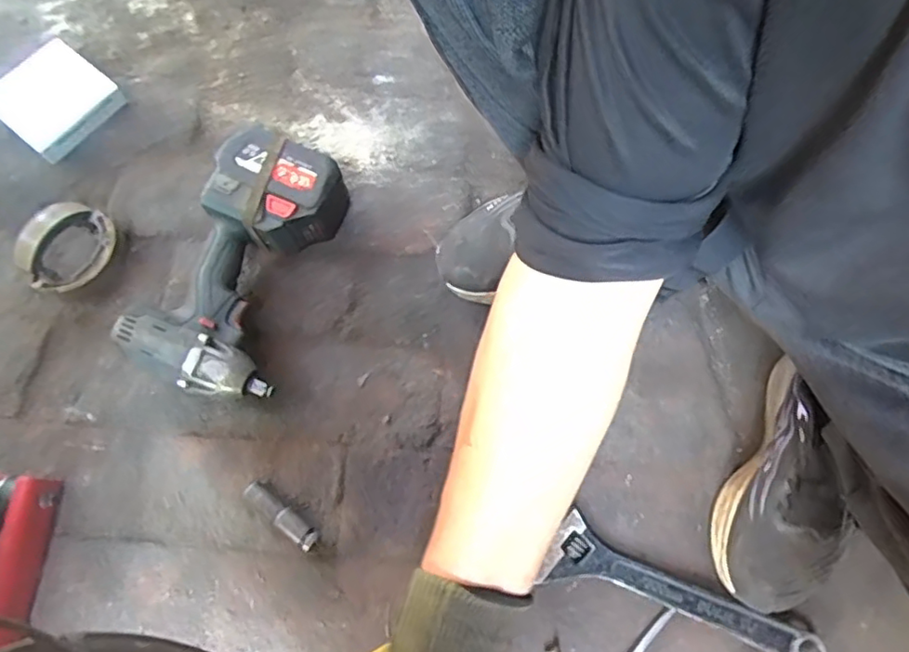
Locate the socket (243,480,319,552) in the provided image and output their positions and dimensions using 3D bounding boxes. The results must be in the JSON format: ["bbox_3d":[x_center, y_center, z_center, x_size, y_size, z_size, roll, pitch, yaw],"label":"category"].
[{"bbox_3d":[-0.159,0.174,0.559,0.080,0.023,0.020,34,75,9],"label":"socket"}]

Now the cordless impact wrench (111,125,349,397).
[{"bbox_3d":[-0.208,-0.060,0.600,0.144,0.082,0.255,20,73,5],"label":"cordless impact wrench"}]

